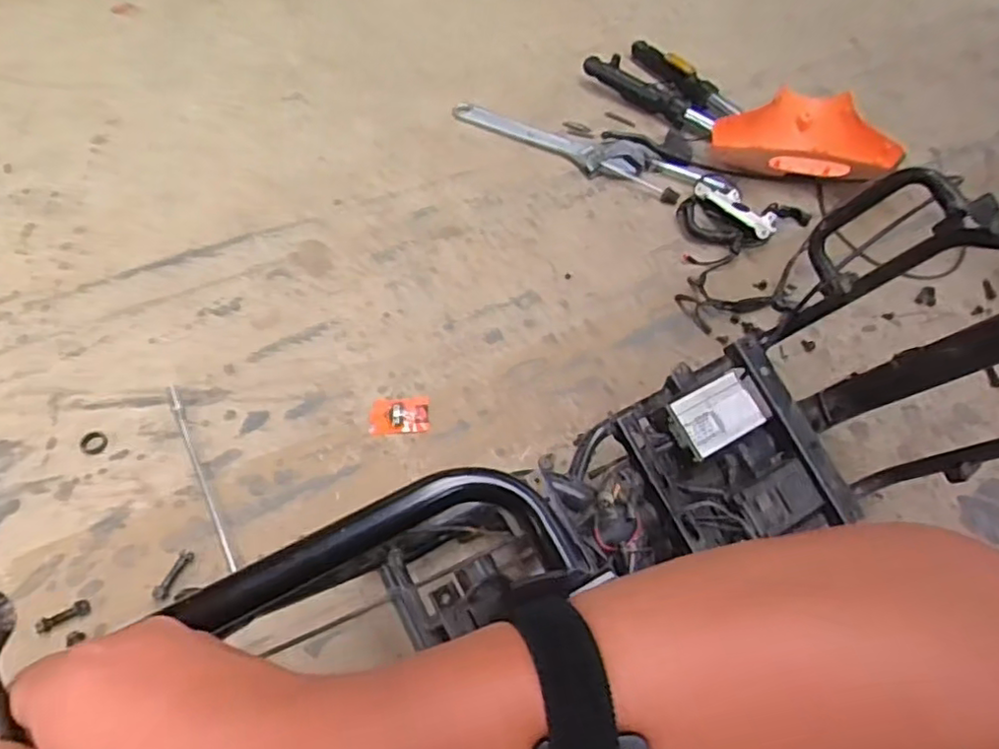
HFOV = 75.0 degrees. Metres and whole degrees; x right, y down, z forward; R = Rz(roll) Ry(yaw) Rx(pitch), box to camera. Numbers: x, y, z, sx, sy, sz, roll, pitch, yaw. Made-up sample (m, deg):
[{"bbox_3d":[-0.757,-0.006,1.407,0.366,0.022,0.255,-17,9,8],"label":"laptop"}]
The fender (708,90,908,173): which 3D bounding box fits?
[{"bbox_3d":[0.503,-0.386,1.073,0.295,0.115,0.129,13,56,7],"label":"fender"}]

